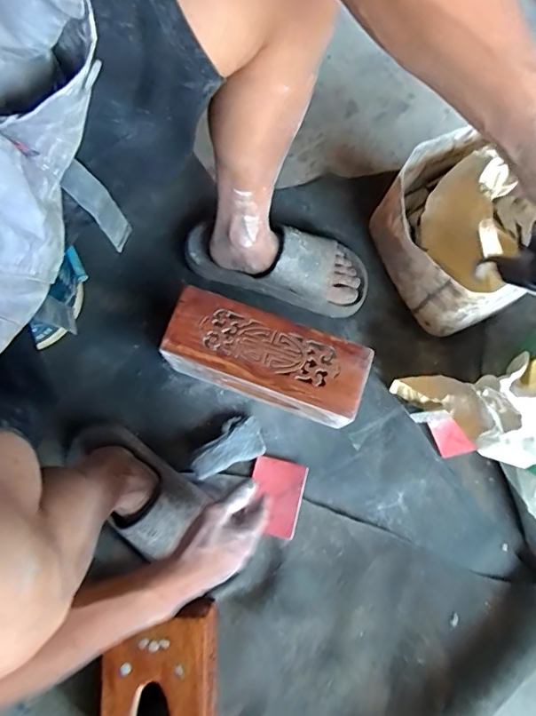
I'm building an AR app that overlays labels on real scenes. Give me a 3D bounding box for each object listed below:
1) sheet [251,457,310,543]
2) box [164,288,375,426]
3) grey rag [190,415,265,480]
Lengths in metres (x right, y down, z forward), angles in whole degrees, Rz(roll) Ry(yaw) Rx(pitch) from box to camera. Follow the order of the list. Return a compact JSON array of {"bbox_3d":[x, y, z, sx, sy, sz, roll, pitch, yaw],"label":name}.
[{"bbox_3d":[0.010,0.193,0.704,0.073,0.012,0.100,13,78,2],"label":"sheet"},{"bbox_3d":[-0.002,0.006,0.695,0.256,0.114,0.098,20,78,2],"label":"box"},{"bbox_3d":[-0.060,0.122,0.711,0.102,0.038,0.063,-21,79,-5],"label":"grey rag"}]

